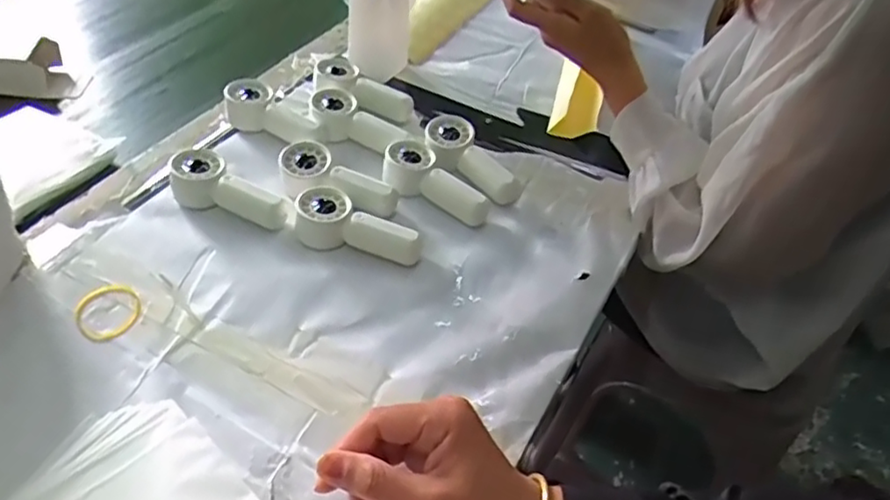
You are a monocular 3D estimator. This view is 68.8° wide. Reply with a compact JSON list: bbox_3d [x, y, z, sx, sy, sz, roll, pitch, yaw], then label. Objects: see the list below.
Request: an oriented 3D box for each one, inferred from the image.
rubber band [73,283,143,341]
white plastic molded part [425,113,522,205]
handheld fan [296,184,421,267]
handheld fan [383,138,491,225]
[{"bbox_3d":[-0.256,0.045,0.492,0.051,0.004,0.048,3,47,-3],"label":"rubber band"},{"bbox_3d":[0.022,-0.084,0.622,0.051,0.036,0.114,-34,59,-31],"label":"white plastic molded part"},{"bbox_3d":[-0.076,-0.015,0.546,0.109,0.030,0.049,25,50,17],"label":"handheld fan"},{"bbox_3d":[-0.014,-0.058,0.593,0.051,0.032,0.115,-31,57,-30],"label":"handheld fan"}]

